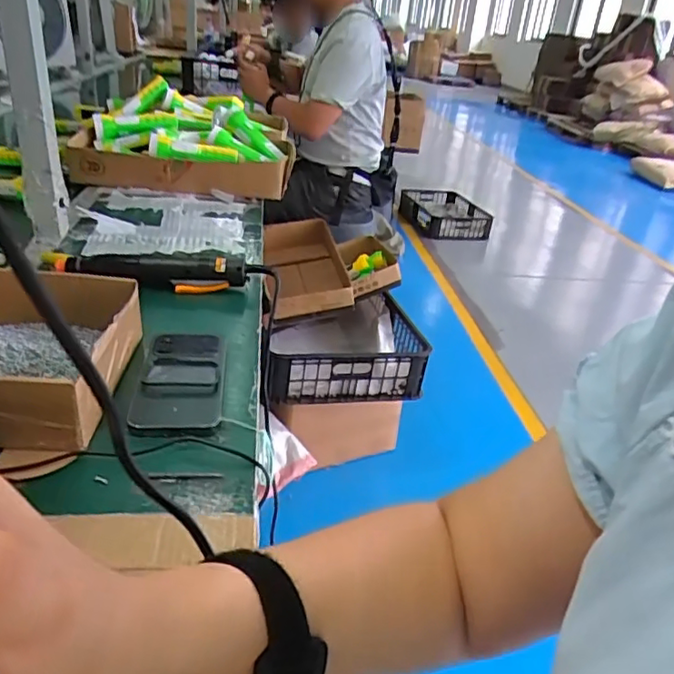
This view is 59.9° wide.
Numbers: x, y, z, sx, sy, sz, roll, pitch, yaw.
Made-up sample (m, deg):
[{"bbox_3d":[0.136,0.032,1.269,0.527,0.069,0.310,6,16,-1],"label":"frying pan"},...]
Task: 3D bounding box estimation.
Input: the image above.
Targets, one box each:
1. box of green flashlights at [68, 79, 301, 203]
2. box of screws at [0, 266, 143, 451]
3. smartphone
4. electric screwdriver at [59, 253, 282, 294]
[{"bbox_3d":[-0.319,-0.431,1.244,0.414,0.135,0.444,1,30,-11],"label":"box of green flashlights"},{"bbox_3d":[-0.304,0.008,0.546,0.200,0.067,0.213,3,29,-6],"label":"box of screws"},{"bbox_3d":[-0.151,0.042,0.573,0.077,0.016,0.157,2,29,-10],"label":"smartphone"},{"bbox_3d":[-0.222,-0.086,0.753,0.277,0.046,0.046,6,29,-2],"label":"electric screwdriver"}]

